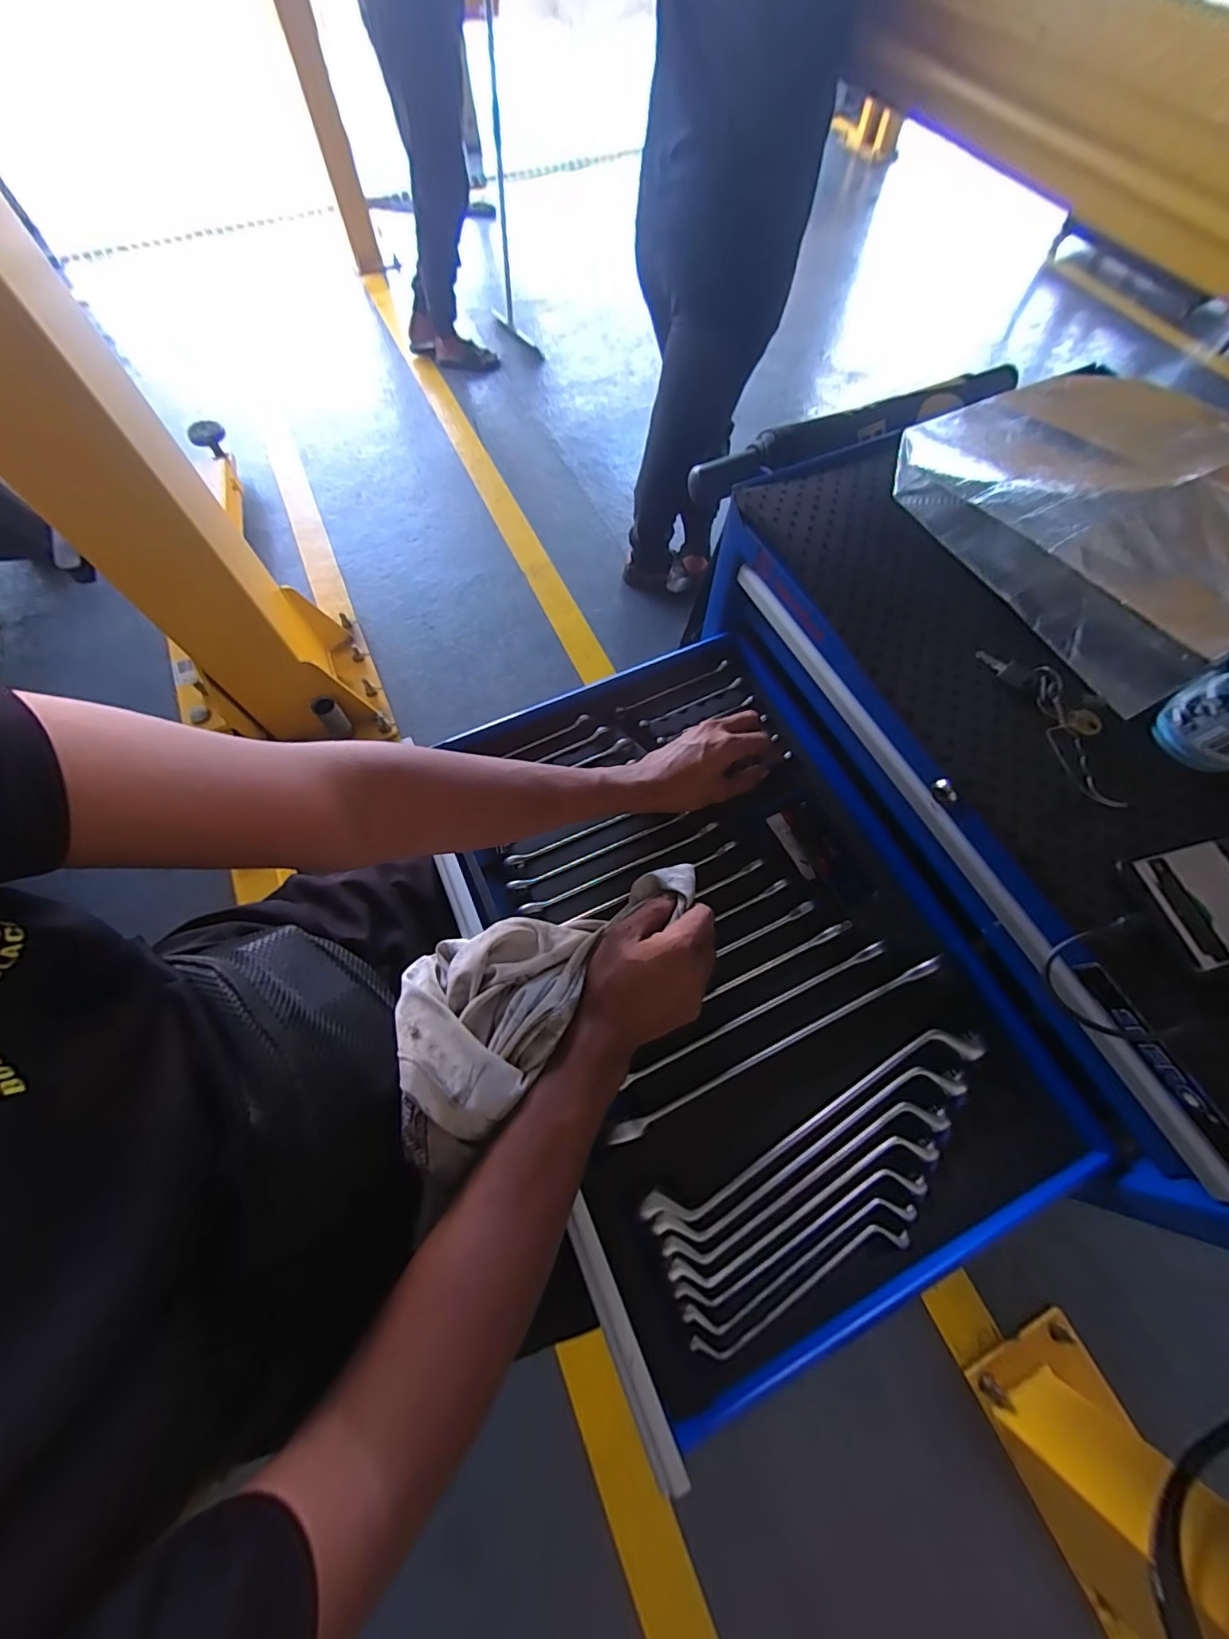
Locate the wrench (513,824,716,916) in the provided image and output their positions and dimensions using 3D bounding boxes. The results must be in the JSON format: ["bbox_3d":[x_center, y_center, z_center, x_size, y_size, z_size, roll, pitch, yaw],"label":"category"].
[{"bbox_3d":[0.004,0.050,0.524,0.205,0.009,0.014,-23,69,-10],"label":"wrench"}]

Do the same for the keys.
[{"bbox_3d":[0.346,-0.080,0.406,0.053,0.018,0.147,-18,68,-7],"label":"keys"}]

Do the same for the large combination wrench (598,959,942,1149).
[{"bbox_3d":[0.139,0.194,0.450,0.312,0.033,0.013,-23,69,-10],"label":"large combination wrench"}]

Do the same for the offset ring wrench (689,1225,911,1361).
[{"bbox_3d":[0.140,0.345,0.392,0.181,0.018,0.020,-20,68,-8],"label":"offset ring wrench"}]

